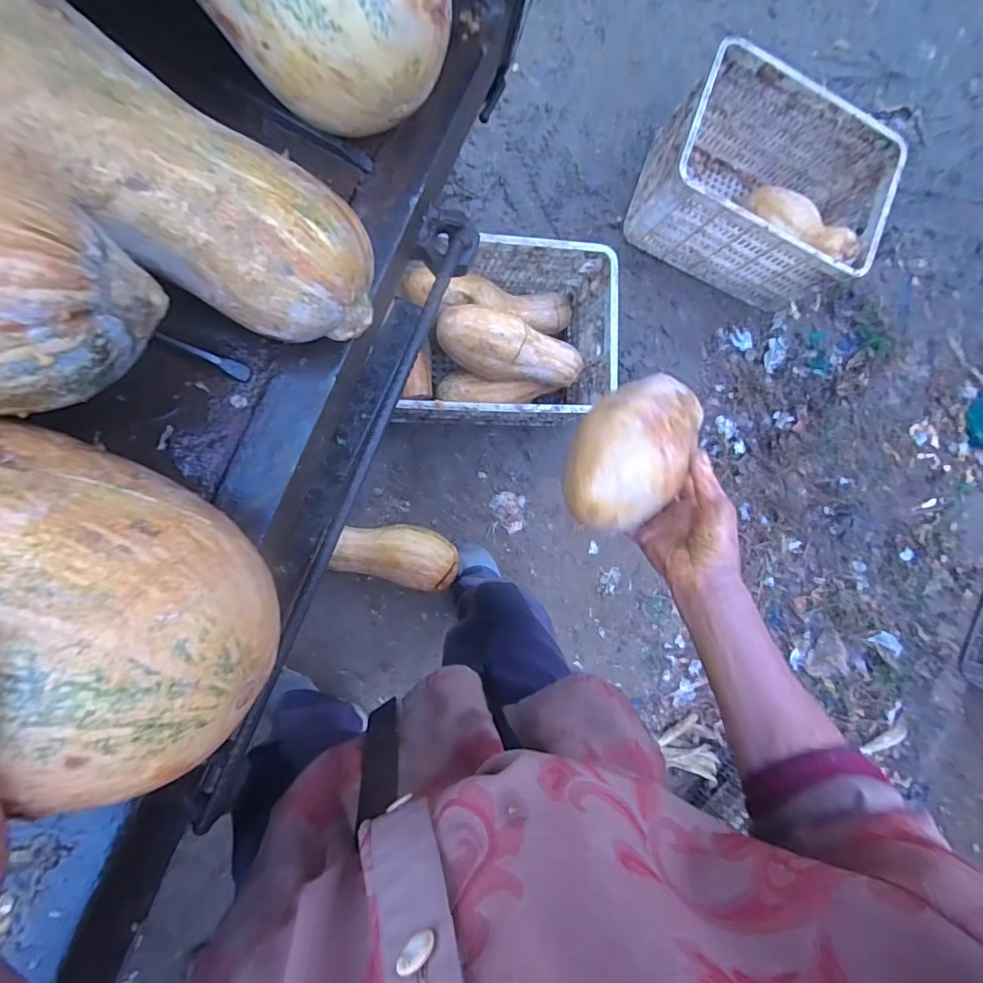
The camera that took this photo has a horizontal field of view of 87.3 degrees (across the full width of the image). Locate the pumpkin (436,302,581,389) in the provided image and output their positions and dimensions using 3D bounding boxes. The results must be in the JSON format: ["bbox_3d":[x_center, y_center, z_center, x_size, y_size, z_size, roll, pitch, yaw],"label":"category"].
[{"bbox_3d":[0.038,-0.304,1.122,0.327,0.150,0.108,13,87,-23],"label":"pumpkin"}]

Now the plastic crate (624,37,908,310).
[{"bbox_3d":[0.656,-0.728,1.273,0.536,0.293,0.344,26,84,-11],"label":"plastic crate"}]

